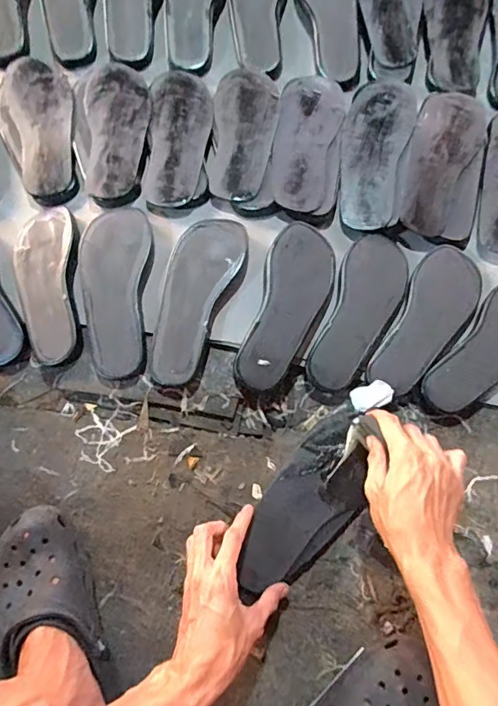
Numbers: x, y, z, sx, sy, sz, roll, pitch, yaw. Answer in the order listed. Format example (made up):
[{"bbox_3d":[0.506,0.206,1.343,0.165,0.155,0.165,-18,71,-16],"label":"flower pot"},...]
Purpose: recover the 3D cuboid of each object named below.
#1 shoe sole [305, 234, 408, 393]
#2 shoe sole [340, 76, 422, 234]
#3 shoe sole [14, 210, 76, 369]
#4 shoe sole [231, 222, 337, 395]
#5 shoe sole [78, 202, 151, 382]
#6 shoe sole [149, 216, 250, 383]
[{"bbox_3d":[0.148,-0.056,0.620,0.085,0.014,0.227,23,77,5],"label":"shoe sole"},{"bbox_3d":[0.186,-0.301,0.684,0.095,0.017,0.263,13,76,3],"label":"shoe sole"},{"bbox_3d":[-0.275,-0.094,0.625,0.084,0.033,0.222,-6,76,-2],"label":"shoe sole"},{"bbox_3d":[0.053,-0.062,0.600,0.084,0.025,0.229,17,76,4],"label":"shoe sole"},{"bbox_3d":[-0.175,-0.082,0.597,0.088,0.027,0.223,2,74,1],"label":"shoe sole"},{"bbox_3d":[-0.074,-0.073,0.600,0.084,0.024,0.232,21,75,6],"label":"shoe sole"}]

